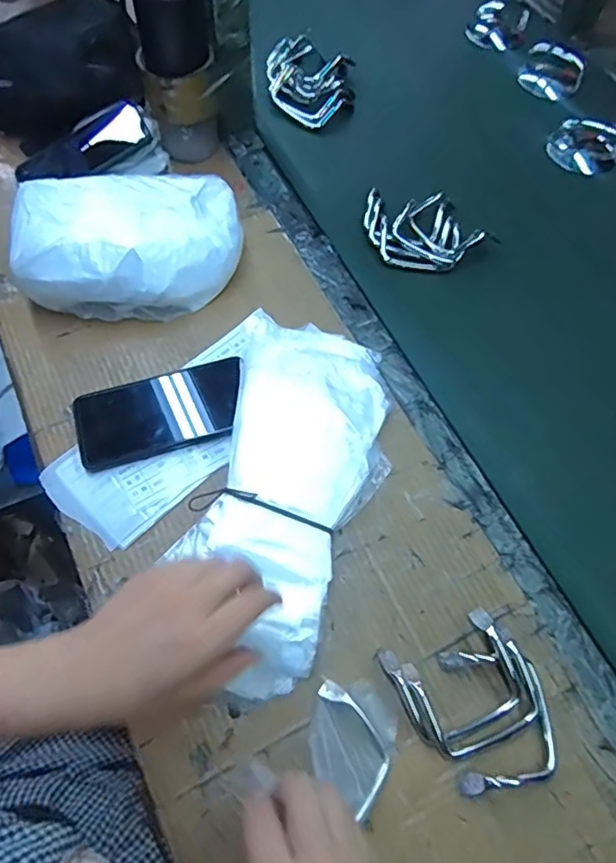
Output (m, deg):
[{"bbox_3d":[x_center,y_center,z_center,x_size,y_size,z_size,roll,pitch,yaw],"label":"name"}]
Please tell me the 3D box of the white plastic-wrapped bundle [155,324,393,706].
[{"bbox_3d":[-0.015,0.047,0.484,0.148,0.030,0.330,9,65,2],"label":"white plastic-wrapped bundle"}]

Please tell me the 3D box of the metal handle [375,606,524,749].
[{"bbox_3d":[0.113,0.190,0.433,0.094,0.015,0.078,-22,67,-12],"label":"metal handle"}]

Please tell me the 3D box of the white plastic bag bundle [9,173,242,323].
[{"bbox_3d":[-0.177,-0.190,0.568,0.208,0.084,0.127,-9,65,-7],"label":"white plastic bag bundle"}]

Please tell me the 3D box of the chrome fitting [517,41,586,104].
[{"bbox_3d":[0.344,-0.501,0.776,0.084,0.036,0.085,-27,69,-14],"label":"chrome fitting"}]

